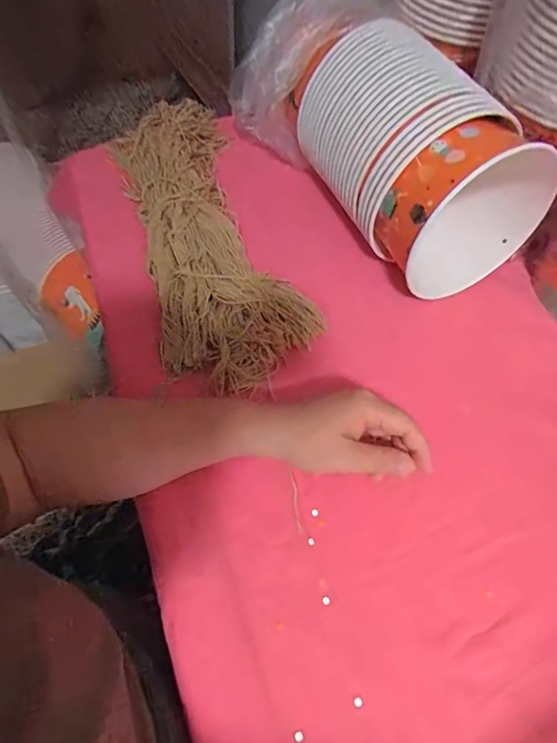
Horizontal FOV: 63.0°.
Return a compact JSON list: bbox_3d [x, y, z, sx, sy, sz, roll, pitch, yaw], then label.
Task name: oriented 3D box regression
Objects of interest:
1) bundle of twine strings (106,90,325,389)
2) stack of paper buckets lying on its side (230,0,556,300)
[{"bbox_3d":[-0.082,-0.159,0.491,0.150,0.046,0.396,-16,61,-13],"label":"bundle of twine strings"},{"bbox_3d":[0.105,-0.251,0.494,0.154,0.159,0.346,-27,64,-18],"label":"stack of paper buckets lying on its side"}]

